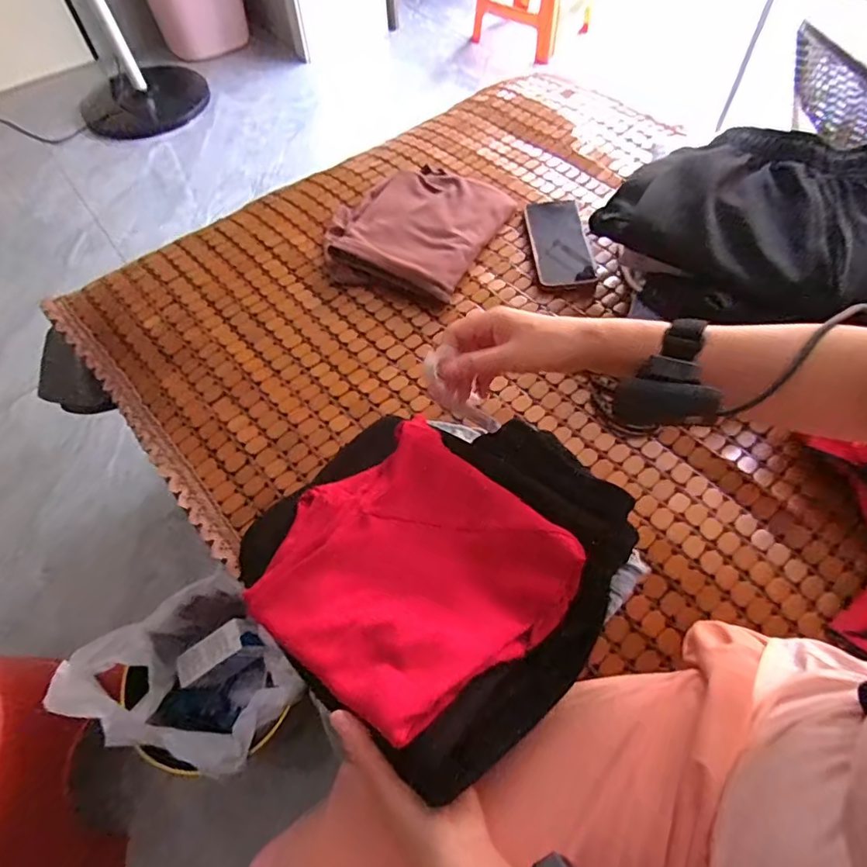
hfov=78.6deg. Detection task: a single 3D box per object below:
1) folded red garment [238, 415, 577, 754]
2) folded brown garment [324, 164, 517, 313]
[{"bbox_3d":[-0.021,0.098,0.398,0.197,0.044,0.196,-38,65,-19],"label":"folded red garment"},{"bbox_3d":[-0.030,-0.289,0.732,0.212,0.035,0.239,24,62,15],"label":"folded brown garment"}]

